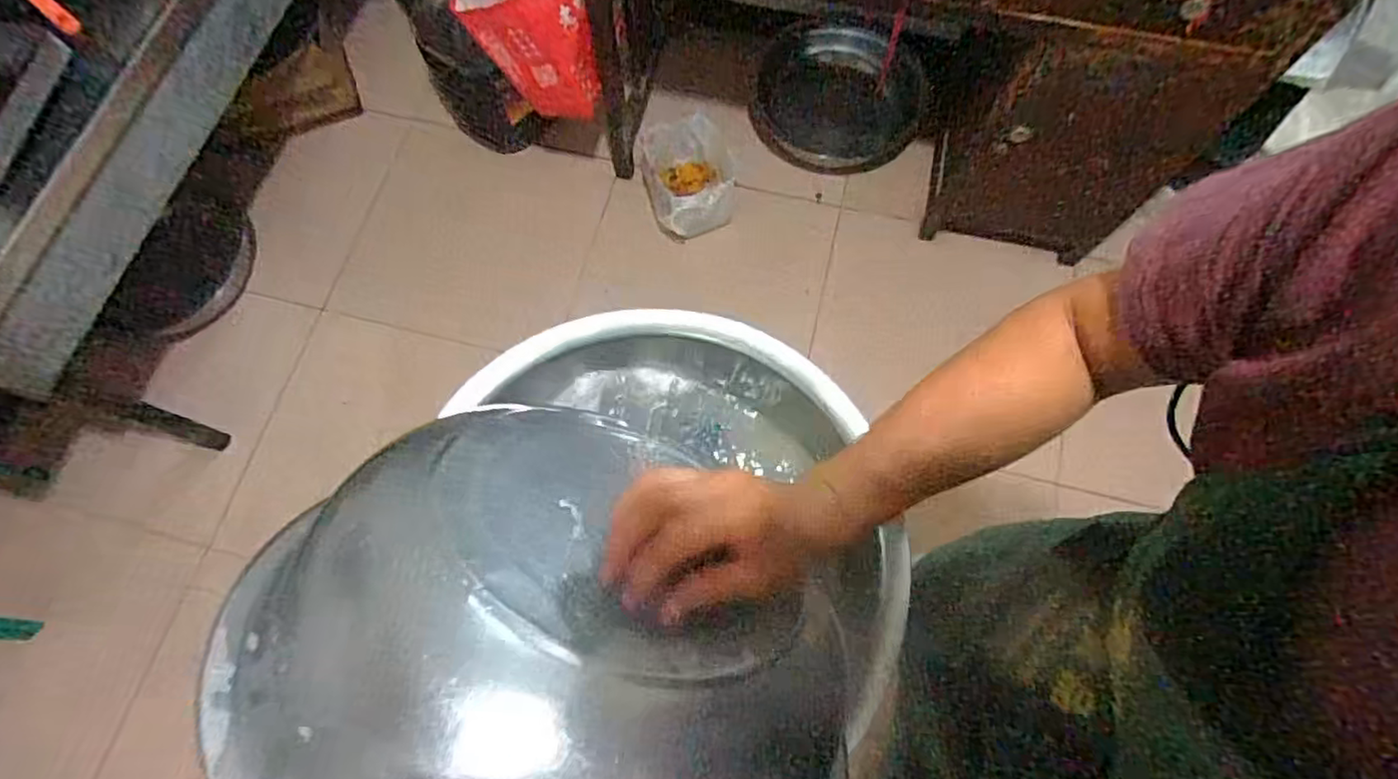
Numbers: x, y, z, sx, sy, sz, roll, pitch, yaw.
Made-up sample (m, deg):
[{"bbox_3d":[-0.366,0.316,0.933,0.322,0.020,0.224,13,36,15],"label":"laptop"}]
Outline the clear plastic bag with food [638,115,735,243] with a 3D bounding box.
[{"bbox_3d":[-0.021,-0.504,1.535,0.221,0.115,0.266,-16,72,-4],"label":"clear plastic bag with food"}]

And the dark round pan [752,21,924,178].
[{"bbox_3d":[0.316,-0.655,1.474,0.384,0.367,0.095,10,72,5],"label":"dark round pan"}]

